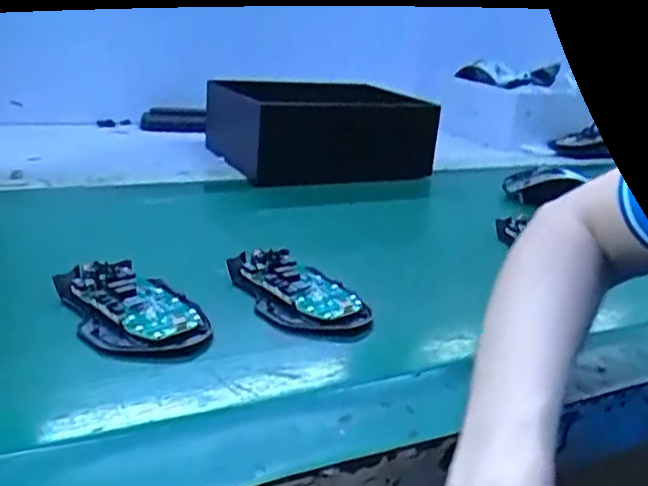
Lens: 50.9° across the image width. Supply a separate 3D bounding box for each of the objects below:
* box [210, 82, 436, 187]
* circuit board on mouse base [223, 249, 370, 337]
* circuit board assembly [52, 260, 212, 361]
[{"bbox_3d":[-0.002,-0.139,0.799,0.237,0.096,0.156,-4,24,-29],"label":"box"},{"bbox_3d":[-0.017,0.031,0.467,0.064,0.020,0.106,-7,25,-33],"label":"circuit board on mouse base"},{"bbox_3d":[-0.117,0.040,0.419,0.067,0.023,0.105,-8,26,-36],"label":"circuit board assembly"}]

